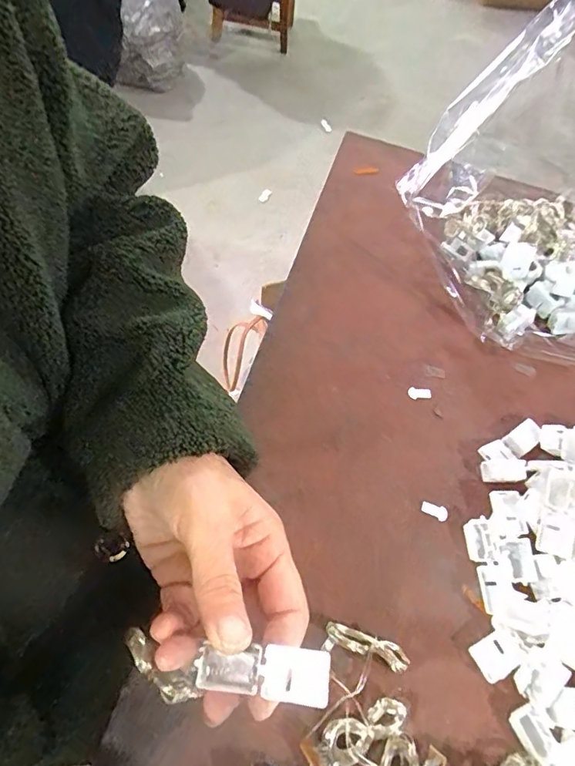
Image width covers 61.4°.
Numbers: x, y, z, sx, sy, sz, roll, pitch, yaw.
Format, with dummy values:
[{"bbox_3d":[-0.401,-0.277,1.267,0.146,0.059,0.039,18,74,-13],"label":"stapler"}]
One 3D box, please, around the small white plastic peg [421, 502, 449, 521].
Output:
[{"bbox_3d":[0.099,0.085,0.324,0.018,0.004,0.008,27,60,8],"label":"small white plastic peg"}]

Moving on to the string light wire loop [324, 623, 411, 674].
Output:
[{"bbox_3d":[0.045,0.147,0.271,0.049,0.018,0.013,21,59,5],"label":"string light wire loop"}]

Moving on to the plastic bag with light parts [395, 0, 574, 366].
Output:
[{"bbox_3d":[0.234,-0.156,0.373,0.218,0.175,0.204,-37,71,-25],"label":"plastic bag with light parts"}]

